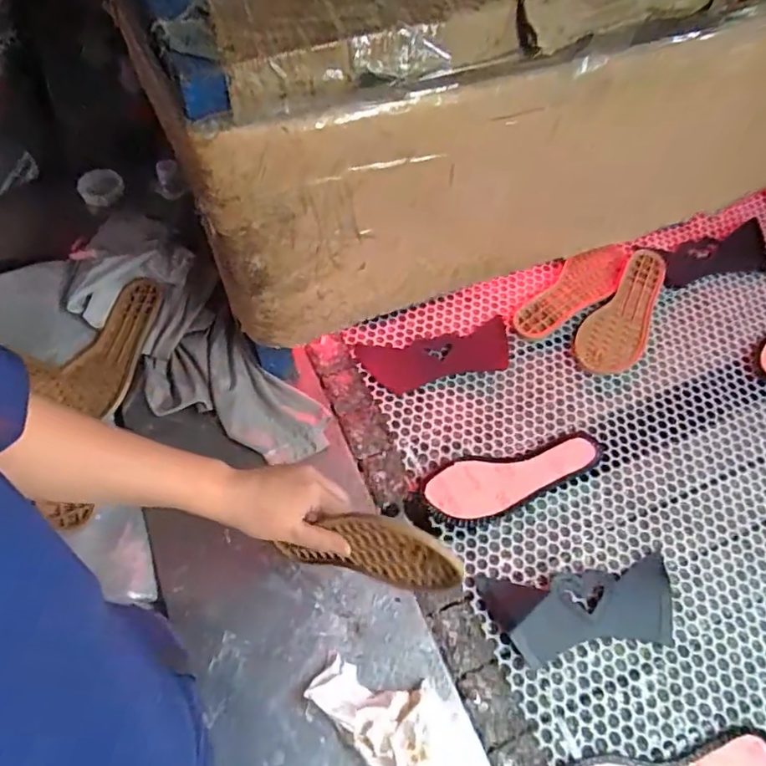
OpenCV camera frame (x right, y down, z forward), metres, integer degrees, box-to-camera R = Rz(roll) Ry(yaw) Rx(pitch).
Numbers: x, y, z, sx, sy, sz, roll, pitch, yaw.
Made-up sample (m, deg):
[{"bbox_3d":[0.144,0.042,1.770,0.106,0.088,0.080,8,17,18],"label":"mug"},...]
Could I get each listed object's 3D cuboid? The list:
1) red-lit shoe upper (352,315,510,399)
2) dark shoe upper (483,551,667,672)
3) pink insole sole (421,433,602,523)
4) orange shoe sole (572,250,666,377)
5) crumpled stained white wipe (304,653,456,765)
[{"bbox_3d":[0.073,-0.037,0.755,0.208,0.024,0.082,-10,60,-7],"label":"red-lit shoe upper"},{"bbox_3d":[0.218,0.246,0.598,0.208,0.008,0.087,-5,60,-5],"label":"dark shoe upper"},{"bbox_3d":[0.164,0.115,0.669,0.231,0.019,0.073,-13,61,-9],"label":"pink insole sole"},{"bbox_3d":[0.360,-0.103,0.804,0.086,0.025,0.239,35,64,17],"label":"orange shoe sole"},{"bbox_3d":[0.000,0.304,0.504,0.136,0.030,0.072,24,62,12],"label":"crumpled stained white wipe"}]

